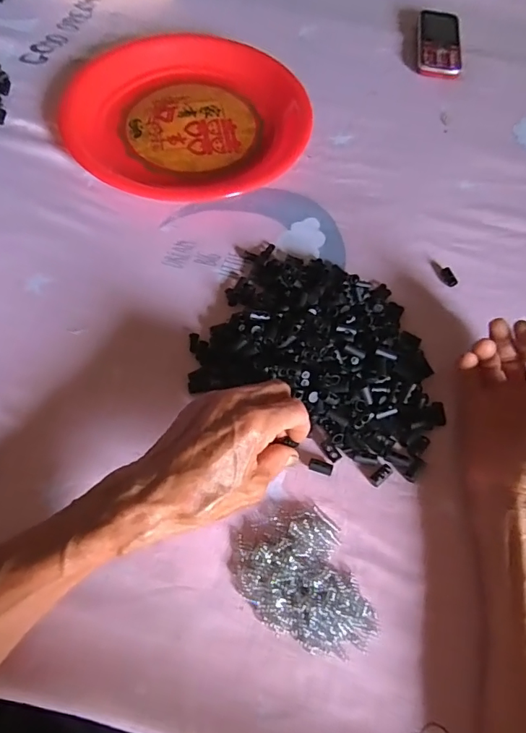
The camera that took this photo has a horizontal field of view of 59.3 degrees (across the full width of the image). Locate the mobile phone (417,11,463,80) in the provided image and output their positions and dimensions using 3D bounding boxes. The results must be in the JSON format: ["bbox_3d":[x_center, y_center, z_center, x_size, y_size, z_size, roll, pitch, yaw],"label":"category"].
[{"bbox_3d":[0.221,-0.411,0.584,0.051,0.015,0.129,8,64,1],"label":"mobile phone"}]

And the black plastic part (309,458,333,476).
[{"bbox_3d":[0.044,0.077,0.351,0.018,0.005,0.009,17,65,5],"label":"black plastic part"}]

